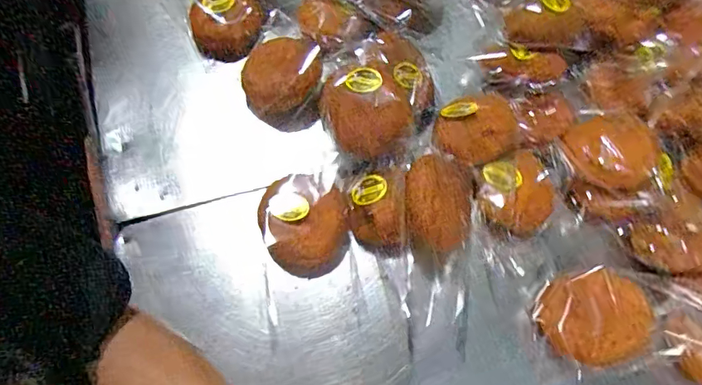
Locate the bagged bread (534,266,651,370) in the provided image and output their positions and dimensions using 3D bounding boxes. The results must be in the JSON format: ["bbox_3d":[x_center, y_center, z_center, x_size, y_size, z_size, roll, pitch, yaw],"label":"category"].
[{"bbox_3d":[0.237,0.123,0.469,0.092,0.036,0.092,-6,75,23],"label":"bagged bread"}]

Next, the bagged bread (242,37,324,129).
[{"bbox_3d":[-0.082,-0.134,0.574,0.091,0.064,0.096,3,67,1],"label":"bagged bread"}]

